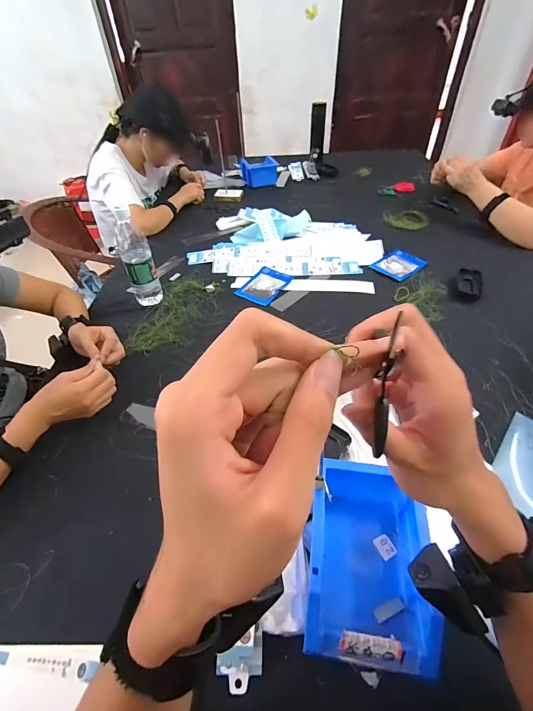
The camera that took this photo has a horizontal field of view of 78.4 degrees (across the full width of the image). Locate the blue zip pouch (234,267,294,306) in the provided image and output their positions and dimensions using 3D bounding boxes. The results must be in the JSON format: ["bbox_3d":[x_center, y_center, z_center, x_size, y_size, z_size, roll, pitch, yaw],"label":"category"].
[{"bbox_3d":[-0.009,-0.183,0.841,0.104,0.015,0.134,27,51,27],"label":"blue zip pouch"}]

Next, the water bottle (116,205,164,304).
[{"bbox_3d":[-0.296,-0.221,0.751,0.066,0.209,0.057,-20,47,-18],"label":"water bottle"}]

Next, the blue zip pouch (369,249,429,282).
[{"bbox_3d":[0.356,-0.248,0.886,0.129,0.012,0.106,-34,52,-29],"label":"blue zip pouch"}]

